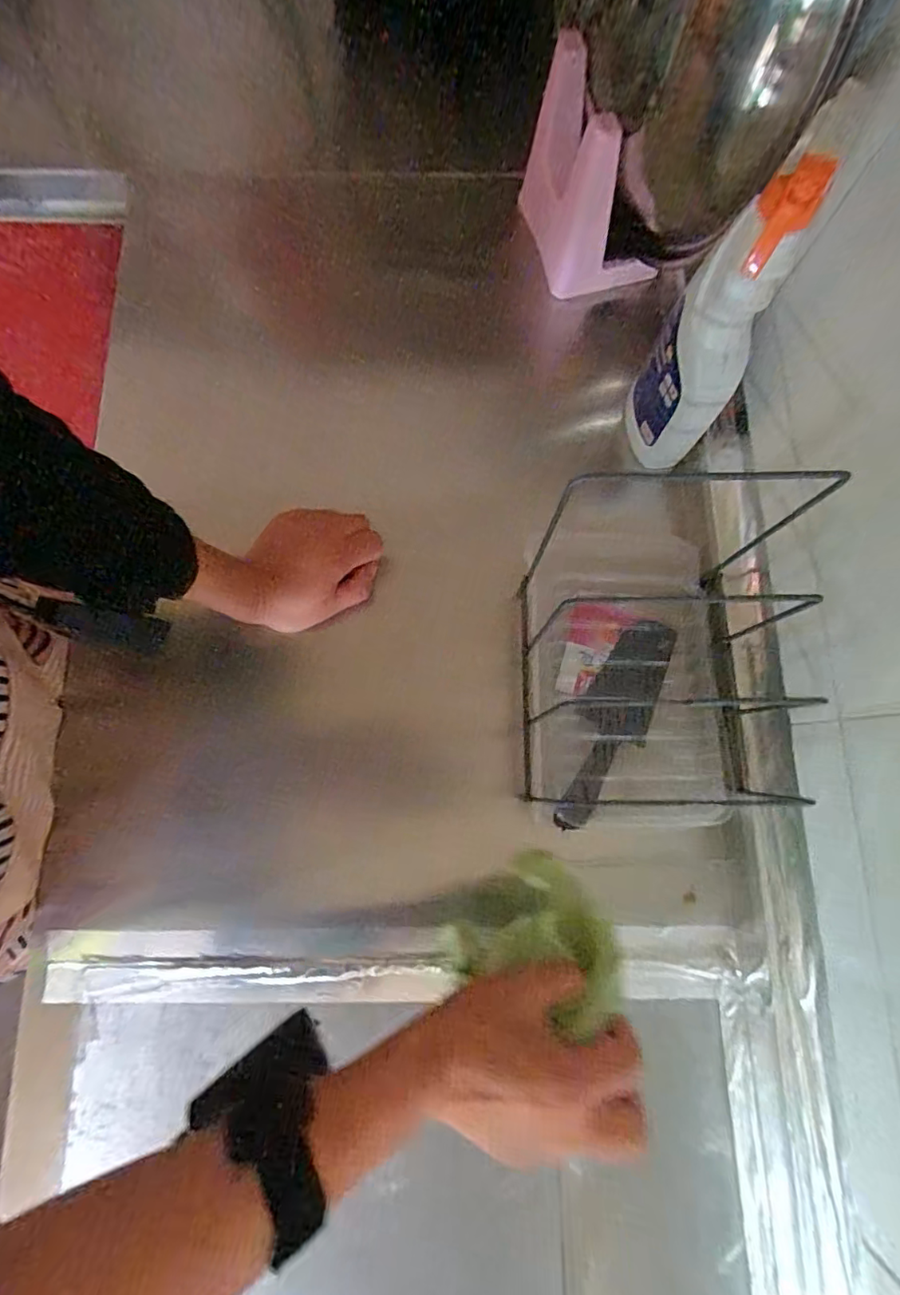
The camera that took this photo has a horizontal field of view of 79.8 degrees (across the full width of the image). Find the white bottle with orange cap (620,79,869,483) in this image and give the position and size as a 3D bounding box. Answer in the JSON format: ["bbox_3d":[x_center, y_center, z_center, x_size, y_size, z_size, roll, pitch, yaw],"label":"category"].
[{"bbox_3d":[0.184,-0.227,0.369,0.065,0.224,0.092,24,80,4],"label":"white bottle with orange cap"}]

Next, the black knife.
[{"bbox_3d":[0.126,0.056,0.409,0.051,0.017,0.169,19,76,11],"label":"black knife"}]

